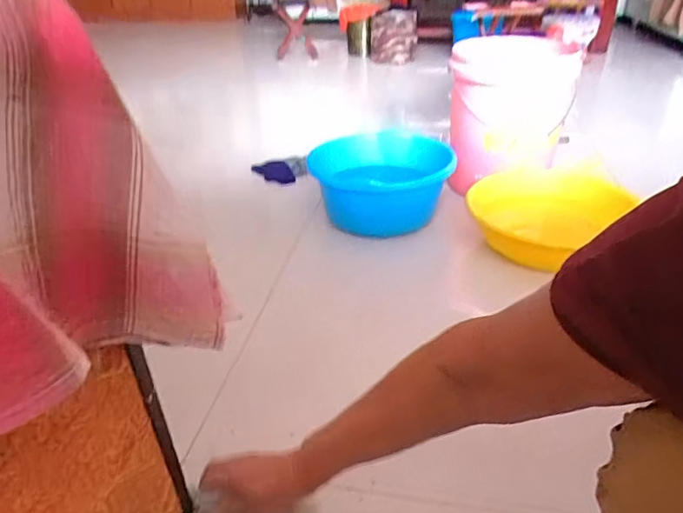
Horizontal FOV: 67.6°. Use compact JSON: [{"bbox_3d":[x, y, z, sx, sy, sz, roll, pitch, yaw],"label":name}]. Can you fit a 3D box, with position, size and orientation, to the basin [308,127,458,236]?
[{"bbox_3d":[0.105,-0.196,1.284,0.341,0.142,0.353,-2,32,1],"label":"basin"}]

